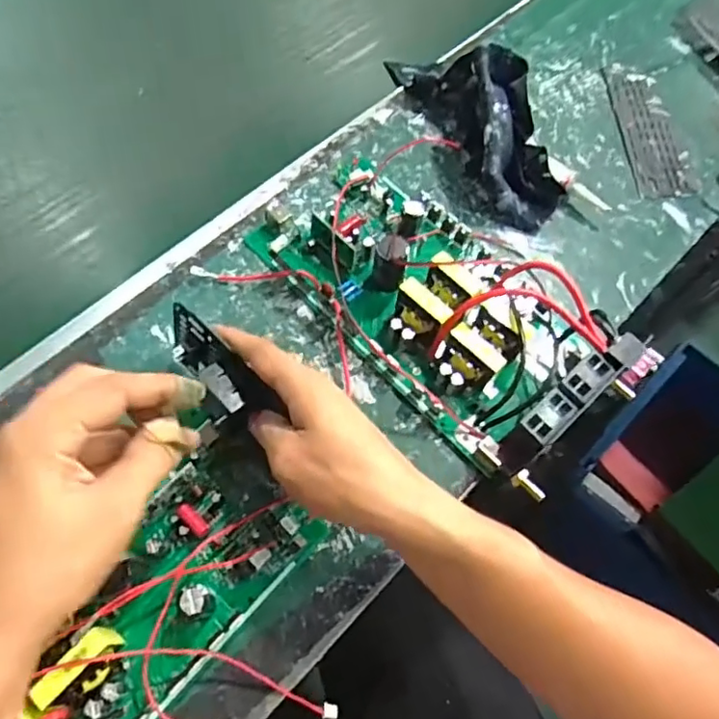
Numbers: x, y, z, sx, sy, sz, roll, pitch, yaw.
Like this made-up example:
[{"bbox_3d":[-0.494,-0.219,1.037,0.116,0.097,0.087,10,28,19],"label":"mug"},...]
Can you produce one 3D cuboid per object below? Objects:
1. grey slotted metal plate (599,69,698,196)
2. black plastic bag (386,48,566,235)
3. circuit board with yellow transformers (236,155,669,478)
[{"bbox_3d":[0.262,-0.212,0.527,0.050,0.005,0.149,-5,66,-5],"label":"grey slotted metal plate"},{"bbox_3d":[0.101,-0.214,0.487,0.070,0.063,0.217,-22,68,-12],"label":"black plastic bag"},{"bbox_3d":[0.058,-0.054,0.419,0.147,0.059,0.282,-40,73,-19],"label":"circuit board with yellow transformers"}]

